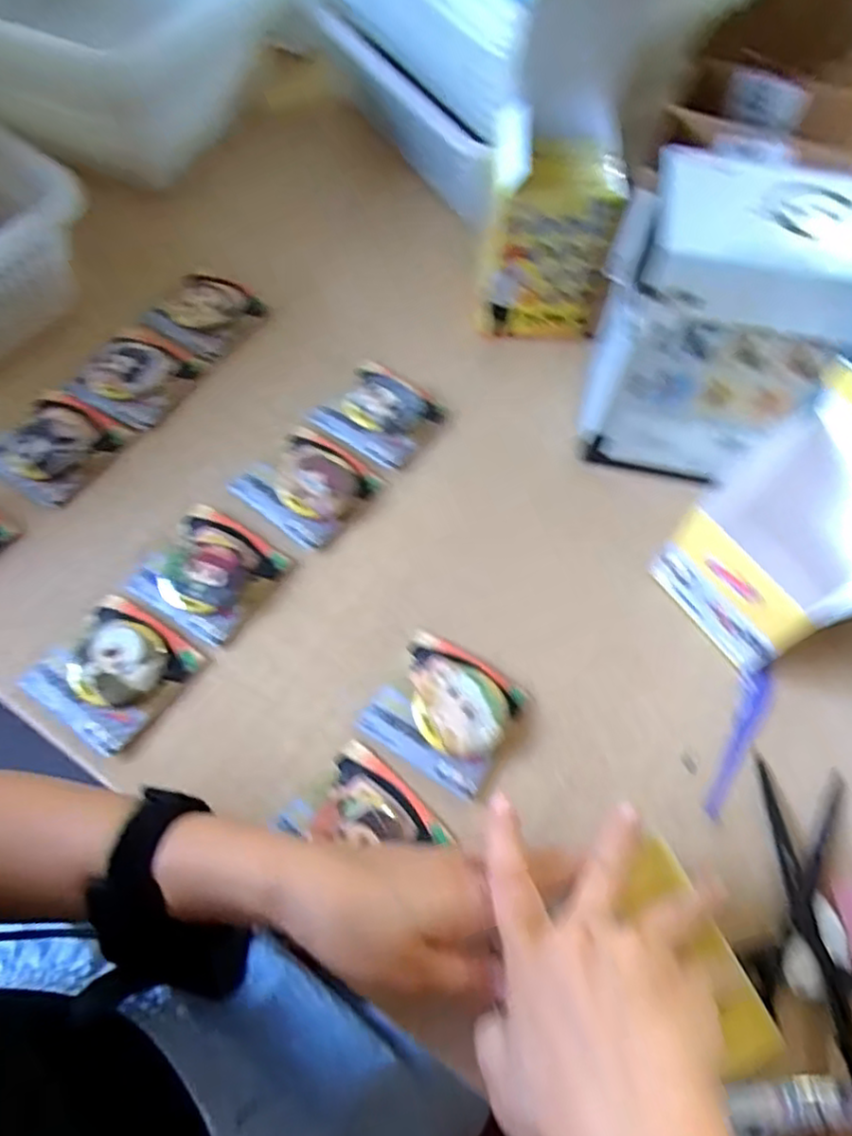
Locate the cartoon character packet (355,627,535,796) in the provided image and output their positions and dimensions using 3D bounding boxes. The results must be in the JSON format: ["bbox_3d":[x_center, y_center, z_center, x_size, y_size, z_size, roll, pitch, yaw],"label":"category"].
[{"bbox_3d":[0.012,0.090,0.438,0.084,0.014,0.080,30,66,13],"label":"cartoon character packet"}]

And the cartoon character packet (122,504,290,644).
[{"bbox_3d":[-0.152,0.001,0.479,0.087,0.017,0.081,29,66,12],"label":"cartoon character packet"}]

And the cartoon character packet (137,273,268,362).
[{"bbox_3d":[-0.190,-0.221,0.595,0.079,0.014,0.084,36,68,15],"label":"cartoon character packet"}]

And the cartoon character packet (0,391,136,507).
[{"bbox_3d":[-0.287,-0.097,0.529,0.089,0.014,0.080,29,66,12],"label":"cartoon character packet"}]

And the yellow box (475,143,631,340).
[{"bbox_3d":[0.097,-0.253,0.544,0.100,0.150,0.054,6,64,1],"label":"yellow box"}]

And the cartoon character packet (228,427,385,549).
[{"bbox_3d":[-0.087,-0.064,0.514,0.085,0.015,0.078,35,67,14],"label":"cartoon character packet"}]

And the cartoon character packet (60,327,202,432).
[{"bbox_3d":[-0.235,-0.158,0.560,0.085,0.013,0.083,29,66,12],"label":"cartoon character packet"}]

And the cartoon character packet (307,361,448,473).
[{"bbox_3d":[-0.035,-0.123,0.547,0.083,0.014,0.079,32,67,13],"label":"cartoon character packet"}]

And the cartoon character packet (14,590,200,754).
[{"bbox_3d":[-0.204,0.066,0.446,0.084,0.014,0.083,34,67,14],"label":"cartoon character packet"}]

